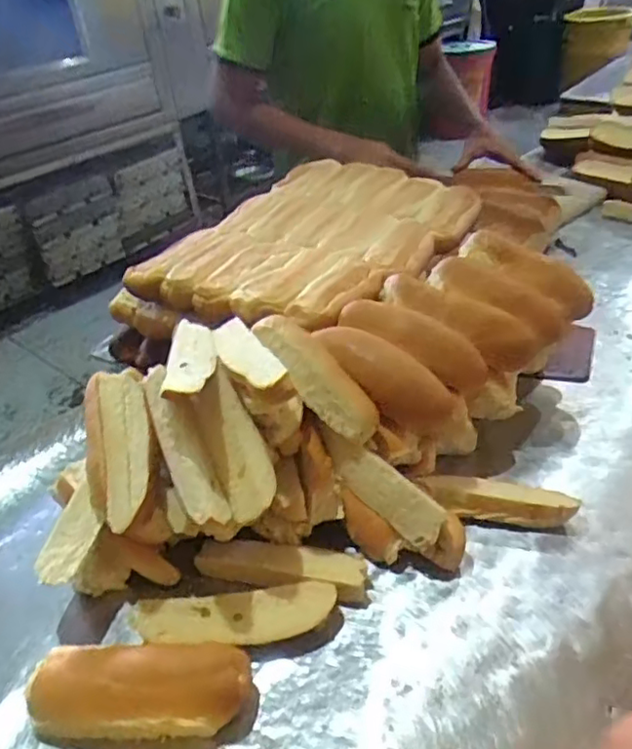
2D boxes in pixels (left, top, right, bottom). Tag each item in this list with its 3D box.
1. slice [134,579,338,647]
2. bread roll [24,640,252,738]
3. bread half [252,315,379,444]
[{"bbox_3d":[-0.063,0.193,0.490,0.155,0.020,0.041,-6,51,0],"label":"slice"},{"bbox_3d":[-0.126,0.221,0.447,0.157,0.042,0.065,-3,36,5],"label":"bread roll"},{"bbox_3d":[-0.001,-0.002,0.563,0.044,0.021,0.148,-30,66,-28],"label":"bread half"}]

